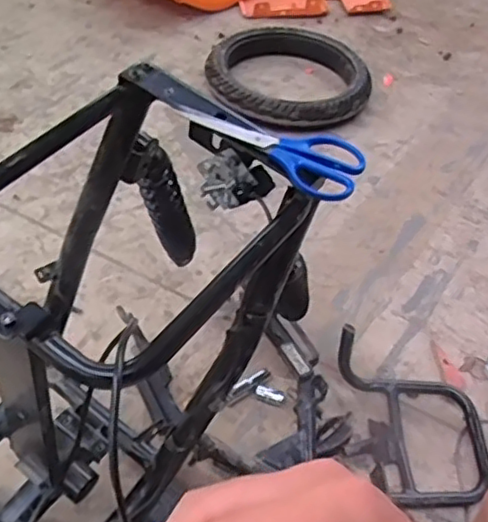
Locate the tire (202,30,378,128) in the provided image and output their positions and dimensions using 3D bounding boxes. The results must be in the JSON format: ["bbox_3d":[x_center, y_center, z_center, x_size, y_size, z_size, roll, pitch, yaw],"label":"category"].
[{"bbox_3d":[0.102,-0.410,1.404,0.358,0.069,0.322,19,48,10],"label":"tire"}]

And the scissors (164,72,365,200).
[{"bbox_3d":[0.014,-0.110,0.536,0.190,0.016,0.060,31,51,20],"label":"scissors"}]

